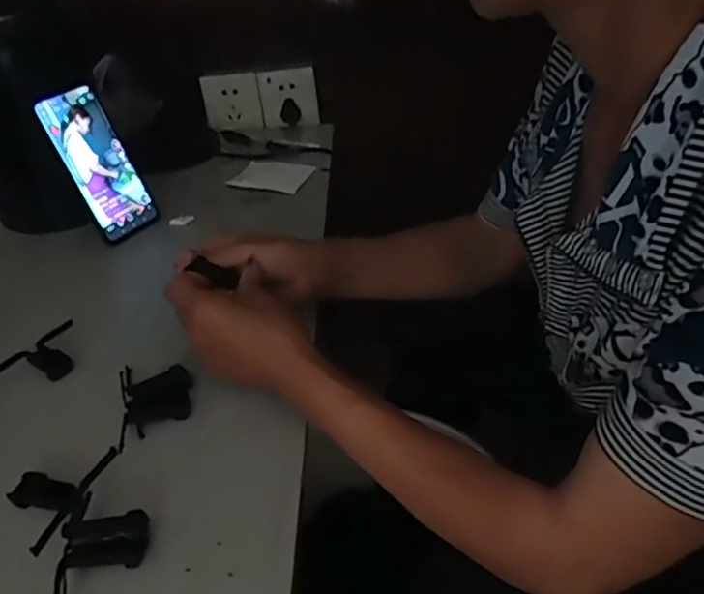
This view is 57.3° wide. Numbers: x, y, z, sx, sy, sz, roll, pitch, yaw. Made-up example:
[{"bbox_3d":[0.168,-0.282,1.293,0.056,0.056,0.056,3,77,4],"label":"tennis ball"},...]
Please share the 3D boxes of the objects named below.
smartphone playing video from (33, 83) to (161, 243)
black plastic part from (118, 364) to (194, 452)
[{"bbox_3d":[-0.272,-0.144,0.698,0.011,0.160,0.077,-2,32,43],"label":"smartphone playing video"},{"bbox_3d":[-0.148,0.077,0.491,0.052,0.013,0.090,-12,36,-12],"label":"black plastic part"}]

